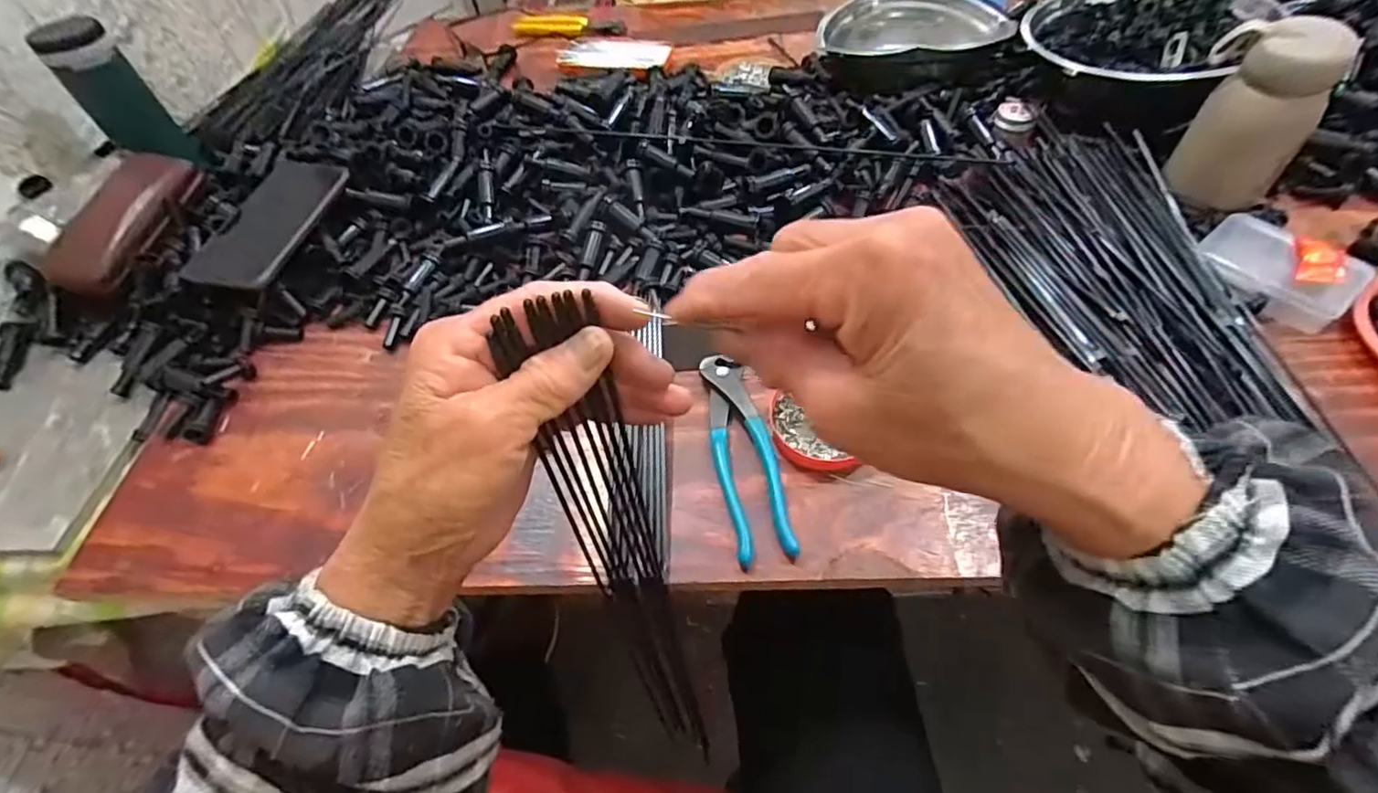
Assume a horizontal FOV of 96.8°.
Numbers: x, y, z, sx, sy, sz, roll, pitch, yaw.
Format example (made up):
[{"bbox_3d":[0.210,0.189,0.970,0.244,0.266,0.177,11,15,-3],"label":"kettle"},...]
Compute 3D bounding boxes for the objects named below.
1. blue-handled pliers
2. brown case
[{"bbox_3d":[0.036,0.035,0.435,0.041,0.013,0.174,-11,53,-4],"label":"blue-handled pliers"},{"bbox_3d":[-0.520,-0.166,0.566,0.064,0.032,0.160,0,53,5],"label":"brown case"}]

